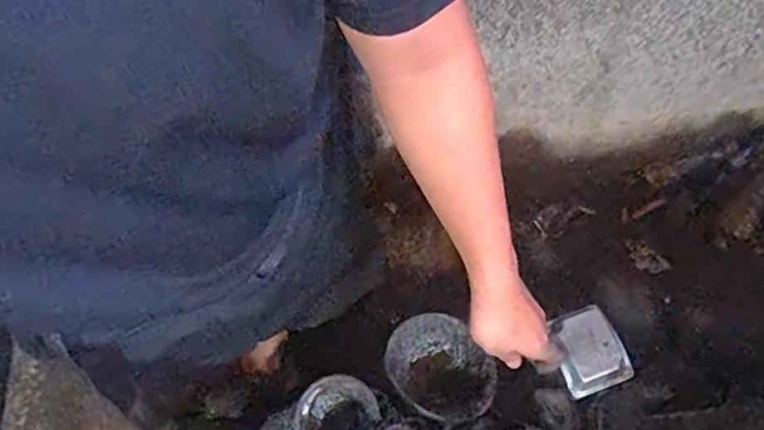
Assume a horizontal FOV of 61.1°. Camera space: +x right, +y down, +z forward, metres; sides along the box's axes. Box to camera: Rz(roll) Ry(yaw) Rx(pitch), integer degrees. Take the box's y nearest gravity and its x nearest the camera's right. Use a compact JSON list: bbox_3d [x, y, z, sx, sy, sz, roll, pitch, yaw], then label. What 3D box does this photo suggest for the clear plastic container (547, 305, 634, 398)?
[{"bbox_3d":[0.225,0.145,0.699,0.072,0.022,0.085,-18,68,-9],"label":"clear plastic container"}]

